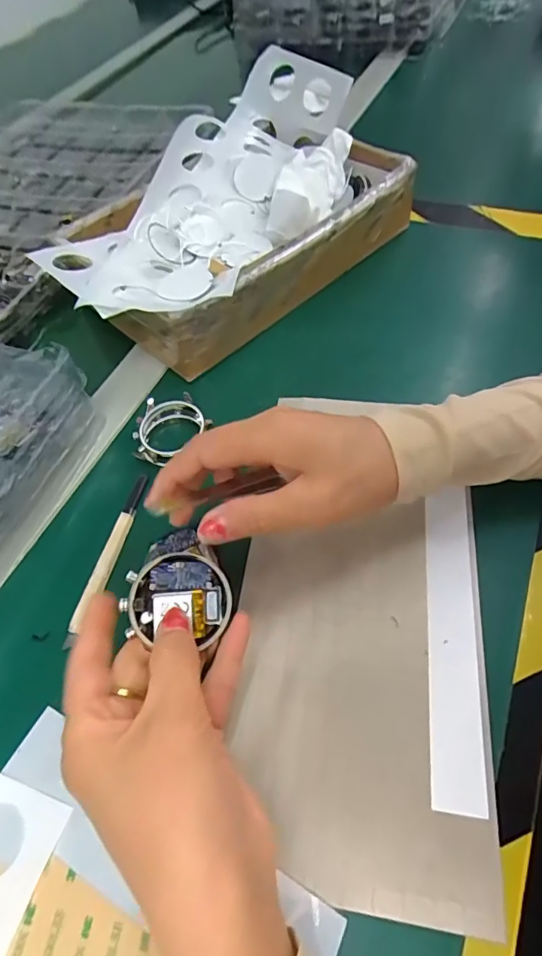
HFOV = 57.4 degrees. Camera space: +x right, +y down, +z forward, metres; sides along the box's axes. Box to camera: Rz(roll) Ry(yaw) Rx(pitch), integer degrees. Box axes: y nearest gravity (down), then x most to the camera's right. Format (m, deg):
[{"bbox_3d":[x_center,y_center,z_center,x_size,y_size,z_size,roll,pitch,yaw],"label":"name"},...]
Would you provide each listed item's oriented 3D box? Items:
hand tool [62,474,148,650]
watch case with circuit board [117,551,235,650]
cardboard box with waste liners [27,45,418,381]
[{"bbox_3d":[-0.098,0.047,0.302,0.011,0.011,0.113,6,57,11],"label":"hand tool"},{"bbox_3d":[-0.042,0.055,0.229,0.046,0.012,0.039,4,82,-13],"label":"watch case with circuit board"},{"bbox_3d":[-0.030,-0.223,0.422,0.200,0.079,0.326,35,66,25],"label":"cardboard box with waste liners"}]

